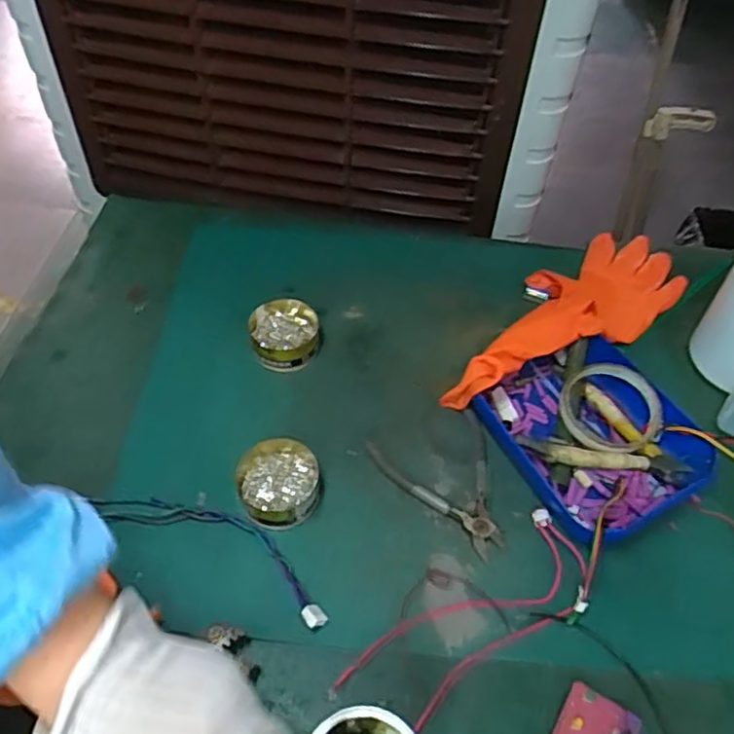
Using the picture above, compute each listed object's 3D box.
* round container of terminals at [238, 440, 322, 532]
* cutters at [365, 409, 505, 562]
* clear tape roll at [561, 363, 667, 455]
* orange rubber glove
[{"bbox_3d":[-0.071,0.094,0.542,0.065,0.021,0.074,-6,52,-9],"label":"round container of terminals"},{"bbox_3d":[0.073,0.099,0.556,0.102,0.005,0.123,-19,55,-18],"label":"cutters"},{"bbox_3d":[0.213,0.033,0.584,0.090,0.023,0.077,-20,55,-19],"label":"clear tape roll"},{"bbox_3d":[0.201,-0.071,0.673,0.353,0.057,0.125,-28,58,-24],"label":"orange rubber glove"}]

